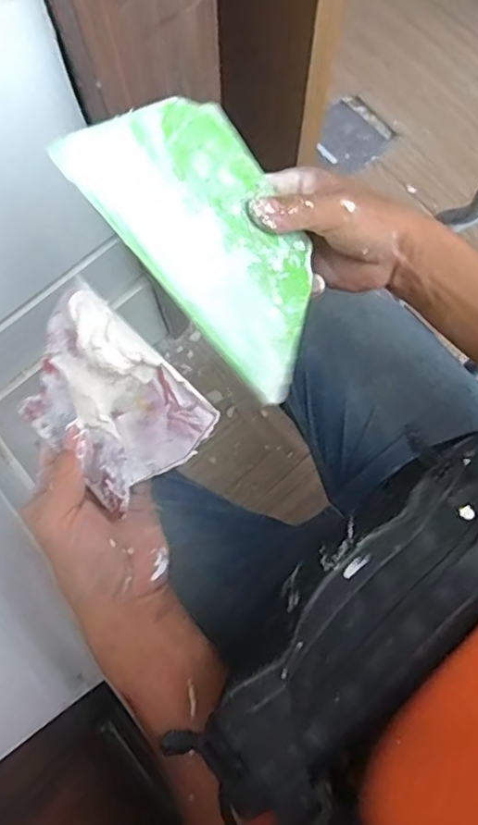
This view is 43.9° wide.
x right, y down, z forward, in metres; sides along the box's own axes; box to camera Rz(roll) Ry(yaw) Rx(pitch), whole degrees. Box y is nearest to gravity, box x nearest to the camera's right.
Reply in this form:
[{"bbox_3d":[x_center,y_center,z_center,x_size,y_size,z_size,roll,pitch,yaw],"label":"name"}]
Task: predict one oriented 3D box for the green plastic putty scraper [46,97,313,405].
[{"bbox_3d":[-0.009,-0.106,0.348,0.168,0.004,0.125,48,50,-23],"label":"green plastic putty scraper"}]

